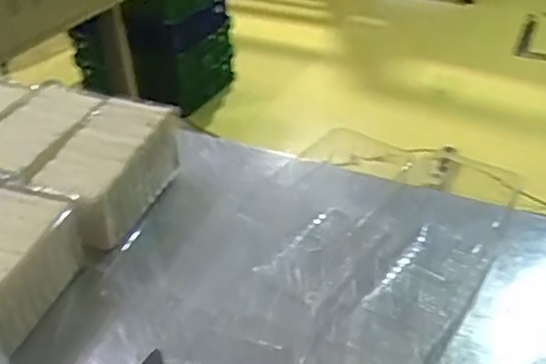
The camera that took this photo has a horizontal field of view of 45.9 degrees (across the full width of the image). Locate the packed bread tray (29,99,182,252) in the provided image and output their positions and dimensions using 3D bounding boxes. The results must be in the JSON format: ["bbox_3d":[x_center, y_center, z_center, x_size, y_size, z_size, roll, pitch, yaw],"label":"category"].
[{"bbox_3d":[-0.209,-0.011,0.828,0.116,0.108,0.193,18,43,25],"label":"packed bread tray"}]

